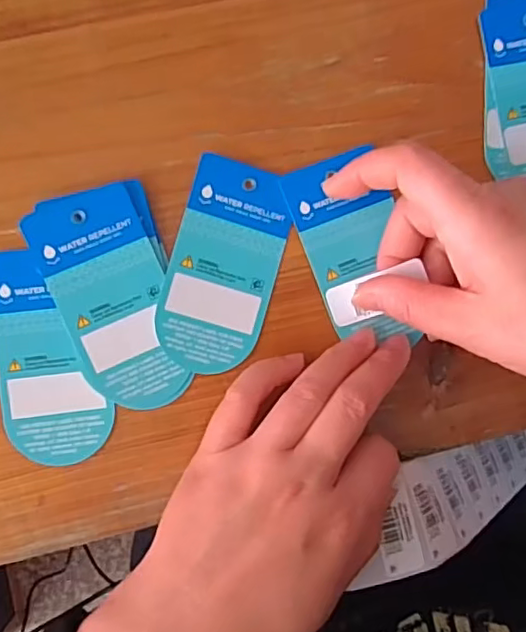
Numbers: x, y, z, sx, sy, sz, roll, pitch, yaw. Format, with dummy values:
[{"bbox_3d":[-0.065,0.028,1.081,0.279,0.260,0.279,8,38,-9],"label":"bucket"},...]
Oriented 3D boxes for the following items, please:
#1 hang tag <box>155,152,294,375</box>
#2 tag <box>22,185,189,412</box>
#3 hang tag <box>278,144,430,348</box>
[{"bbox_3d":[-0.017,-0.021,0.263,0.046,0.004,0.091,16,89,-5],"label":"hang tag"},{"bbox_3d":[-0.064,-0.007,0.257,0.045,0.007,0.095,-23,92,-5],"label":"tag"},{"bbox_3d":[0.041,-0.028,0.268,0.041,0.004,0.087,-20,92,-5],"label":"hang tag"}]

